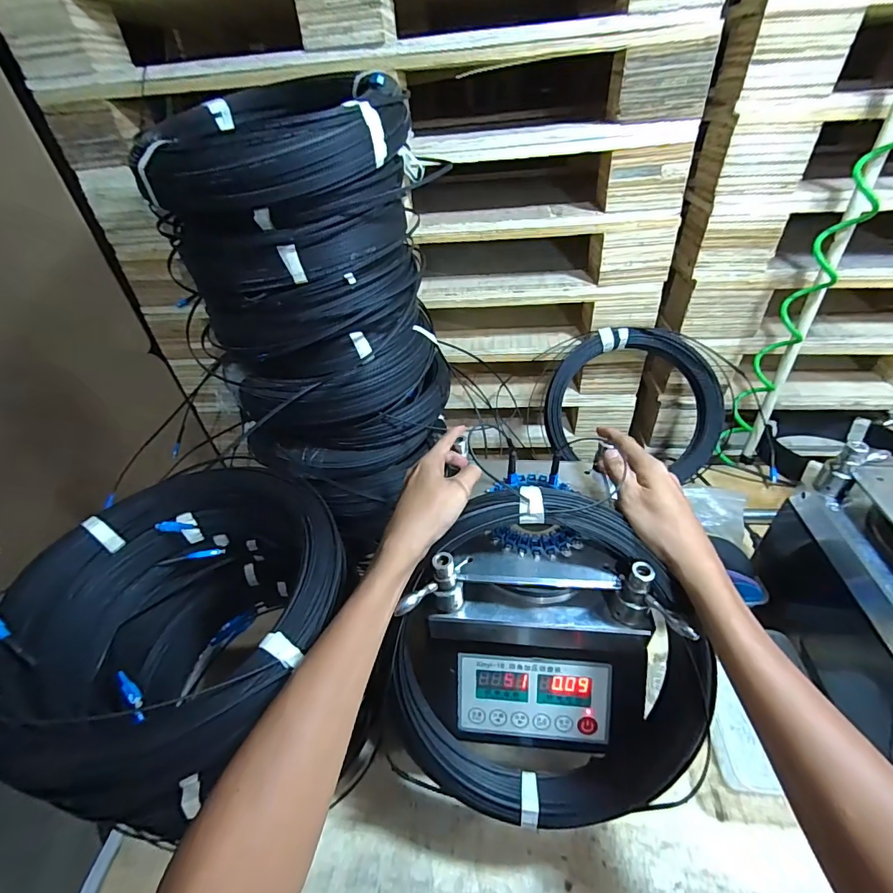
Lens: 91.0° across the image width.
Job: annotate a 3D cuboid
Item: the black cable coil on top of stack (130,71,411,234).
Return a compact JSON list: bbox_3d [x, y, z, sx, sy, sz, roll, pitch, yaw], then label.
[{"bbox_3d":[-0.197,-0.367,0.551,0.289,0.104,0.272,-3,41,3],"label":"black cable coil on top of stack"}]

